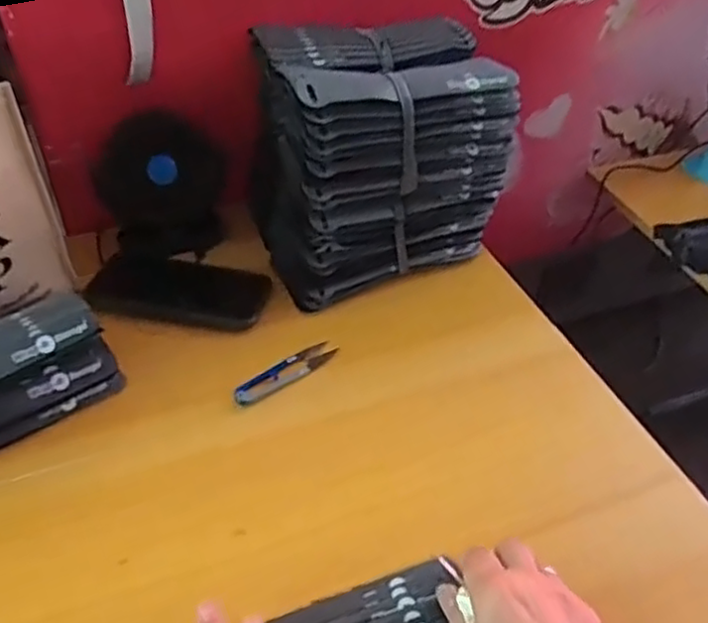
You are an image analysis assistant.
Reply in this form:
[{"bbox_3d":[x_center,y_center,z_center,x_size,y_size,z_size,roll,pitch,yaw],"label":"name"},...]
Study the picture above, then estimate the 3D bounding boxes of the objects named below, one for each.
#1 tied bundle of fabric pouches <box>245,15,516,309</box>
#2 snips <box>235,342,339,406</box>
[{"bbox_3d":[0.017,-0.156,0.671,0.215,0.189,0.182,-17,47,-20],"label":"tied bundle of fabric pouches"},{"bbox_3d":[-0.060,0.053,0.592,0.099,0.008,0.025,-29,52,-30],"label":"snips"}]

